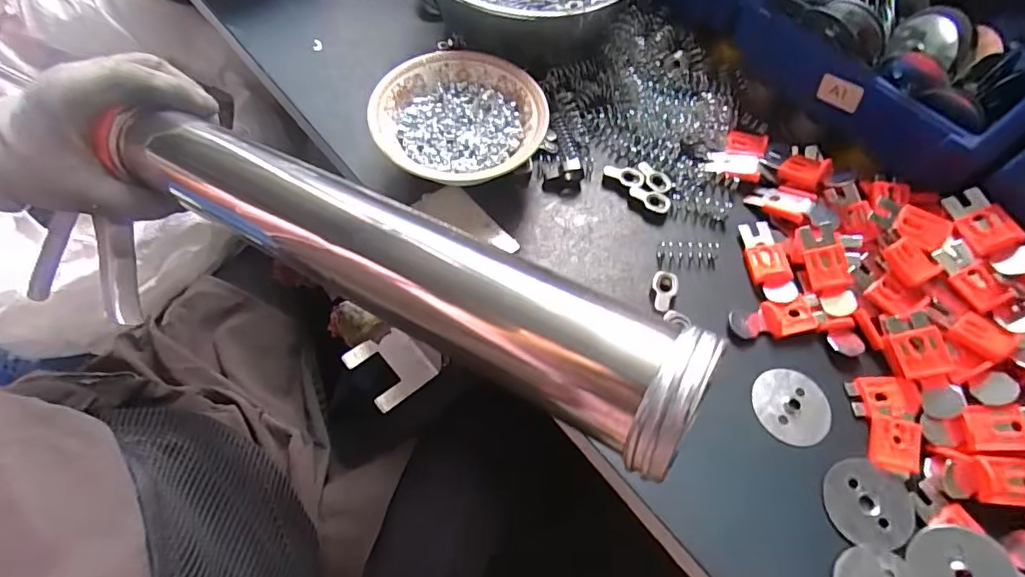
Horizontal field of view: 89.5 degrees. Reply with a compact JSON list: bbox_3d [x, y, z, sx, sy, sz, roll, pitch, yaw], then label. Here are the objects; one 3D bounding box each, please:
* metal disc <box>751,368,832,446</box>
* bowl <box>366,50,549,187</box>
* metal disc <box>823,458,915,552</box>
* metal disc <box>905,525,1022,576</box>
[{"bbox_3d":[0.170,0.071,0.315,0.043,0.004,0.046,1,62,-2],"label":"metal disc"},{"bbox_3d":[-0.037,-0.116,0.378,0.120,0.044,0.112,8,62,2],"label":"bowl"},{"bbox_3d":[0.198,0.120,0.287,0.045,0.004,0.046,1,62,-2],"label":"metal disc"},{"bbox_3d":[0.232,0.147,0.265,0.048,0.005,0.045,-6,64,12],"label":"metal disc"}]

